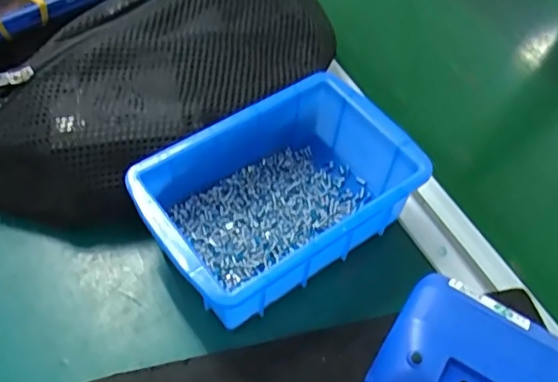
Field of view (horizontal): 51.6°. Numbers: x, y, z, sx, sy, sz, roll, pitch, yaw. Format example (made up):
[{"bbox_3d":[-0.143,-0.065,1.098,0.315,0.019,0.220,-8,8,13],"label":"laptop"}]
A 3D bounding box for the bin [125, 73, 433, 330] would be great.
[{"bbox_3d":[0.003,0.003,0.334,0.149,0.049,0.099,-31,62,-23],"label":"bin"}]

